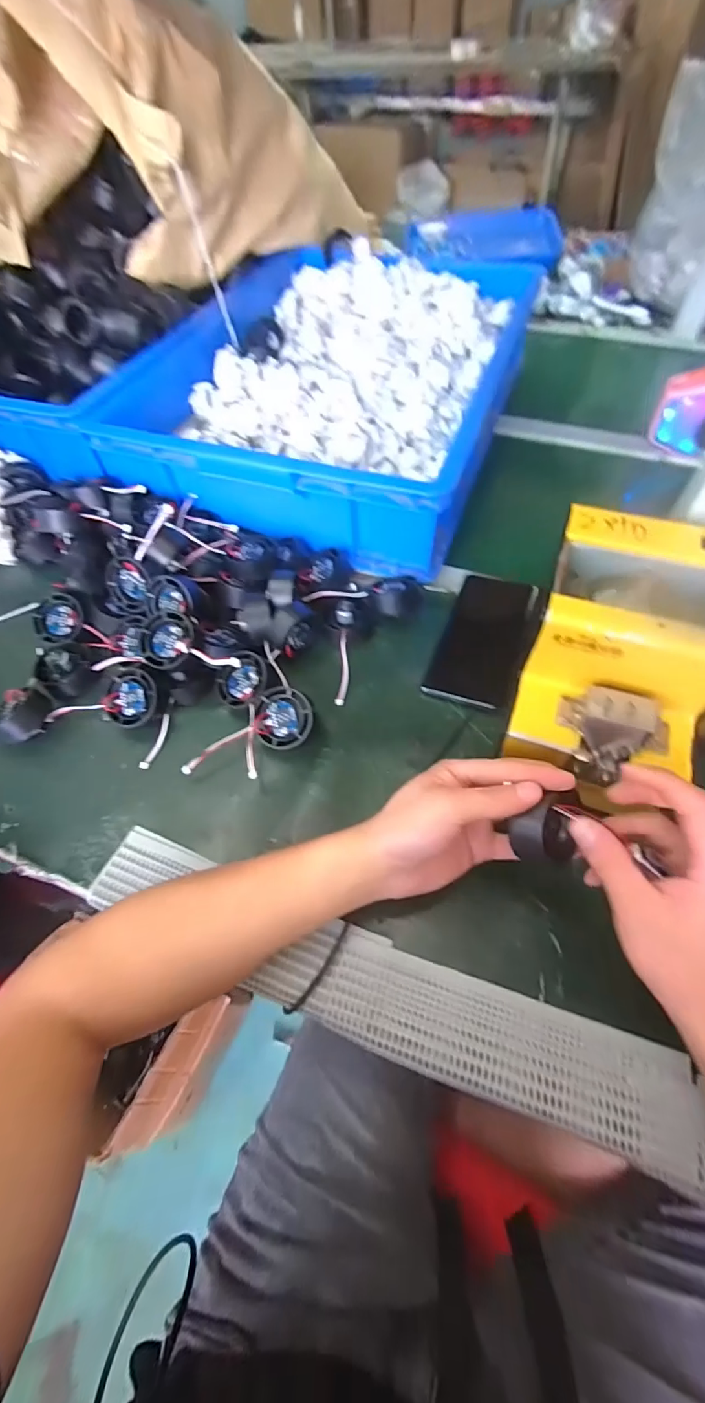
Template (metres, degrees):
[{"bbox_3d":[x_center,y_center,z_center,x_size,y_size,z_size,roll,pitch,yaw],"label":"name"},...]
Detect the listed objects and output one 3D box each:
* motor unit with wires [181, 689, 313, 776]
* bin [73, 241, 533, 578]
[{"bbox_3d":[-0.084,0.037,0.423,0.114,0.032,0.050,-38,64,-19],"label":"motor unit with wires"},{"bbox_3d":[-0.020,-0.453,0.638,0.430,0.115,0.575,16,61,12],"label":"bin"}]

